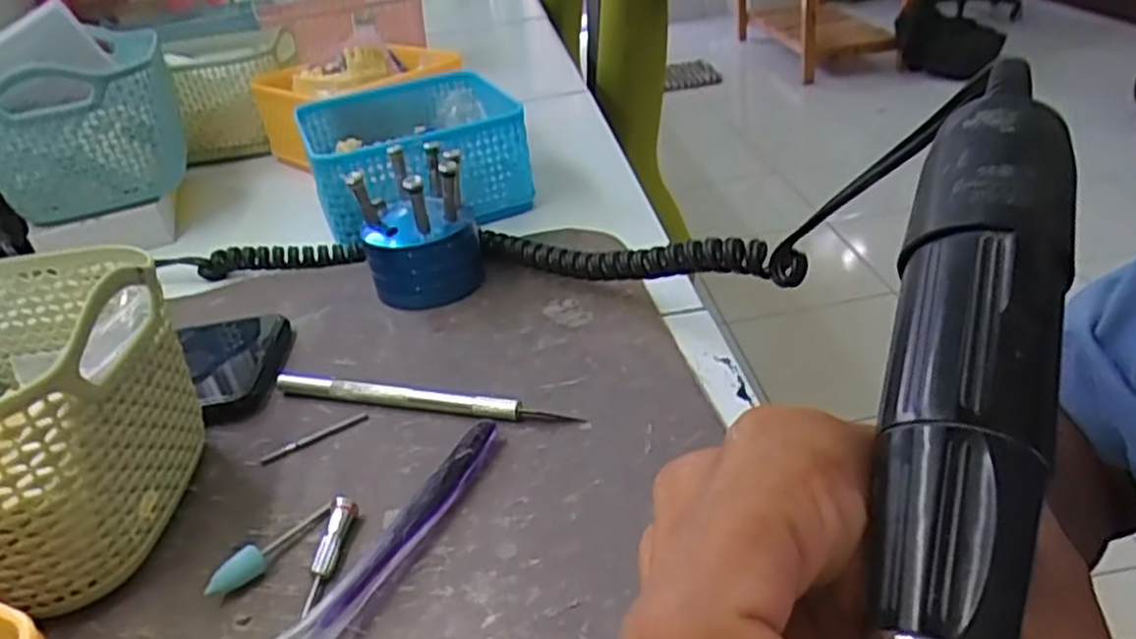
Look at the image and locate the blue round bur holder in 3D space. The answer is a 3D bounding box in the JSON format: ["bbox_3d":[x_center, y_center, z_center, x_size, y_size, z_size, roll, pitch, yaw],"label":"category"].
[{"bbox_3d":[-0.079,-0.051,0.410,0.060,0.071,0.064,-2,31,1],"label":"blue round bur holder"}]

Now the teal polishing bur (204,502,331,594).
[{"bbox_3d":[-0.098,0.076,0.260,0.007,0.010,0.048,13,37,30],"label":"teal polishing bur"}]

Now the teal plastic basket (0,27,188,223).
[{"bbox_3d":[-0.325,-0.130,0.519,0.112,0.088,0.134,-18,33,-16],"label":"teal plastic basket"}]

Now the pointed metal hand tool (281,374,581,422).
[{"bbox_3d":[-0.063,0.032,0.320,0.134,0.008,0.007,3,33,17],"label":"pointed metal hand tool"}]

